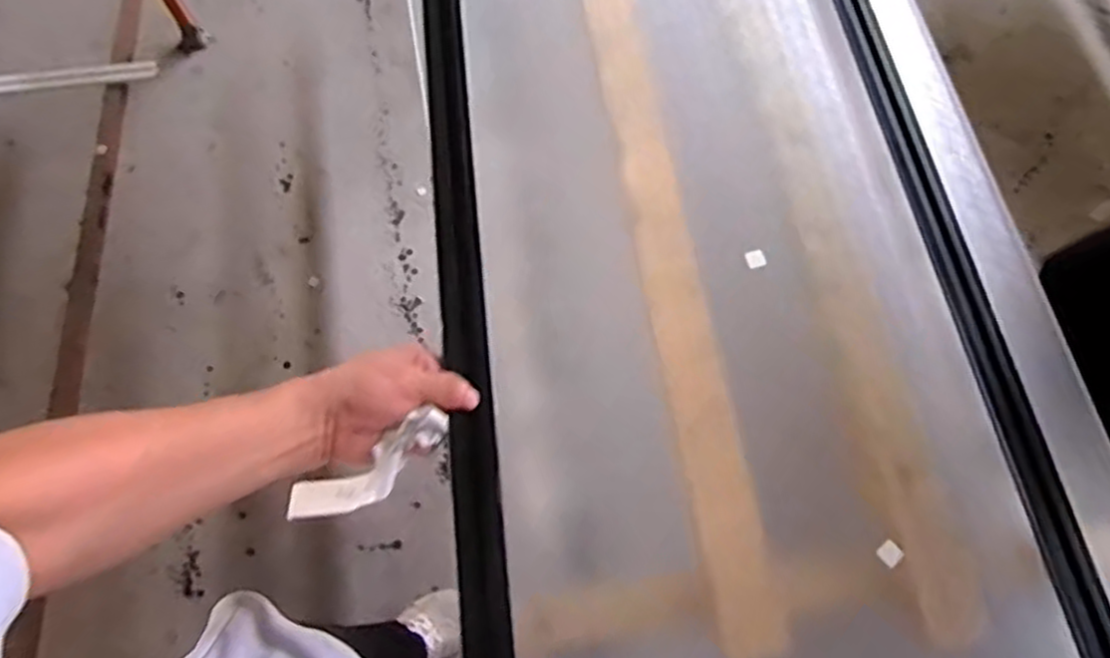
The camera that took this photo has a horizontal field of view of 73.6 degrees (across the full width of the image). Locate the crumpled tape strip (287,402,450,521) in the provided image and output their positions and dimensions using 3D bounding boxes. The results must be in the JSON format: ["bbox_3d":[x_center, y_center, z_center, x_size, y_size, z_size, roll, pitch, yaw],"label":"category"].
[{"bbox_3d":[-0.159,0.122,0.589,0.192,0.041,0.049,-30,69,34],"label":"crumpled tape strip"}]

